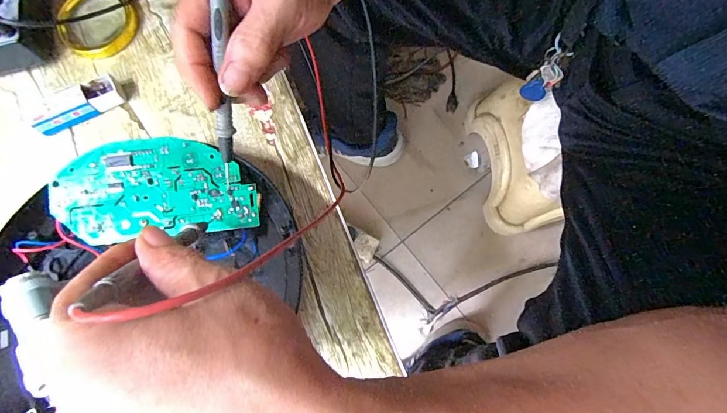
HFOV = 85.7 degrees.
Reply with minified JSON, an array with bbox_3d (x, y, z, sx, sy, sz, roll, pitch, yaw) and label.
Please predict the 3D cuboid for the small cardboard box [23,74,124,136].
[{"bbox_3d":[-0.246,-0.089,0.335,0.072,0.021,0.025,-27,77,-8],"label":"small cardboard box"}]

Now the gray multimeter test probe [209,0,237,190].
[{"bbox_3d":[-0.087,-0.080,0.244,0.010,0.008,0.147,9,116,2],"label":"gray multimeter test probe"}]

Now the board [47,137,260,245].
[{"bbox_3d":[-0.152,-0.013,0.289,0.142,0.015,0.071,-1,75,-5],"label":"board"}]

